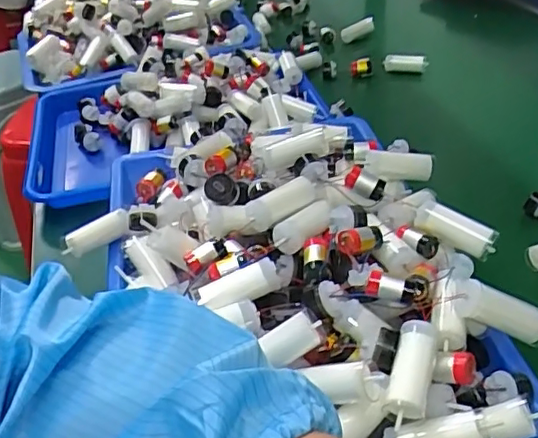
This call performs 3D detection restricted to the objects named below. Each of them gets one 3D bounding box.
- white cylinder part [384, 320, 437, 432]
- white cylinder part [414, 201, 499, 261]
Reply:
[{"bbox_3d":[0.074,0.079,0.311,0.019,0.016,0.054,10,58,20],"label":"white cylinder part"},{"bbox_3d":[0.121,0.007,0.391,0.051,0.019,0.014,28,48,14],"label":"white cylinder part"}]

